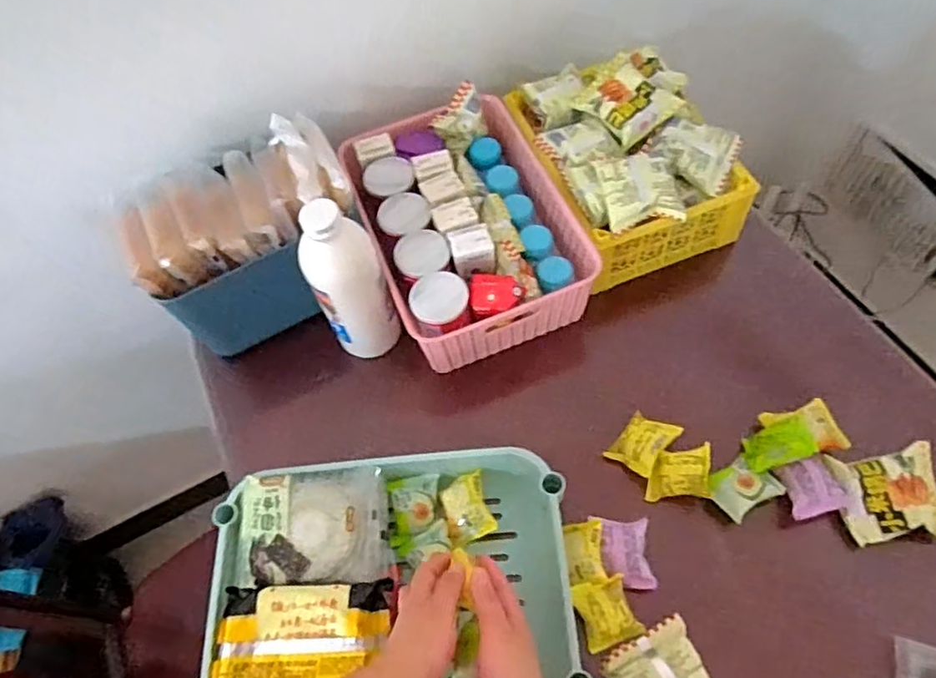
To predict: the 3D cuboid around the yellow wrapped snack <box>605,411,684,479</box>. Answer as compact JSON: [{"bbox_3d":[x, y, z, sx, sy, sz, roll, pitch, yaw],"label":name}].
[{"bbox_3d":[0.196,0.114,0.685,0.050,0.019,0.071,35,70,20],"label":"yellow wrapped snack"}]

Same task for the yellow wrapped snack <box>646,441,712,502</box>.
[{"bbox_3d":[0.224,0.142,0.660,0.070,0.015,0.053,-12,63,26],"label":"yellow wrapped snack"}]

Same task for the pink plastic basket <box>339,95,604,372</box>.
[{"bbox_3d":[-0.006,-0.148,0.798,0.240,0.105,0.327,-21,63,-7],"label":"pink plastic basket"}]

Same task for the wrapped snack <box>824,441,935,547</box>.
[{"bbox_3d":[0.428,0.155,0.621,0.092,0.026,0.085,-8,62,0],"label":"wrapped snack"}]

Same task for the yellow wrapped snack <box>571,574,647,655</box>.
[{"bbox_3d":[0.137,0.269,0.608,0.055,0.024,0.066,-18,81,-10],"label":"yellow wrapped snack"}]

